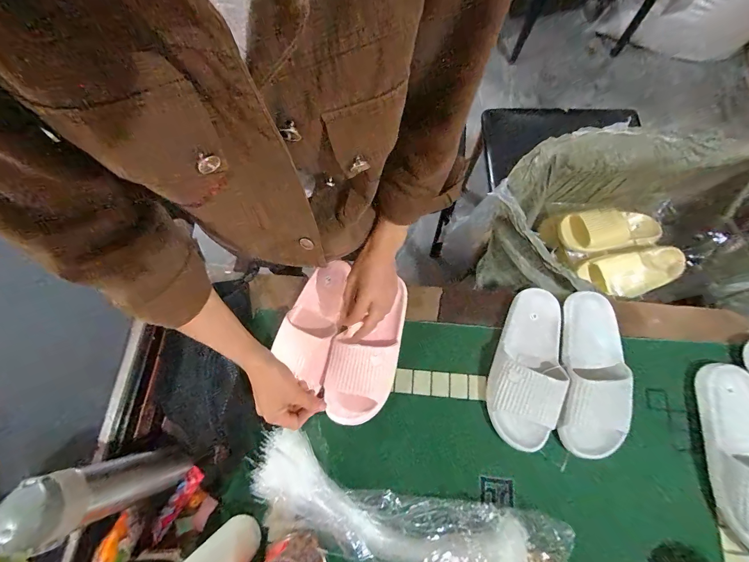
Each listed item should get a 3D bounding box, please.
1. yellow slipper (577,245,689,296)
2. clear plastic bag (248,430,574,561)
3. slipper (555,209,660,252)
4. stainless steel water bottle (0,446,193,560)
[{"bbox_3d":[0.588,-0.018,0.721,0.245,0.081,0.102,-9,74,-1],"label":"yellow slipper"},{"bbox_3d":[0.035,0.344,0.460,0.462,0.057,0.143,15,75,6],"label":"clear plastic bag"},{"bbox_3d":[0.557,-0.122,0.744,0.242,0.060,0.102,-5,74,-14],"label":"slipper"},{"bbox_3d":[-0.342,0.260,0.407,0.079,0.198,0.073,-21,75,-4],"label":"stainless steel water bottle"}]

